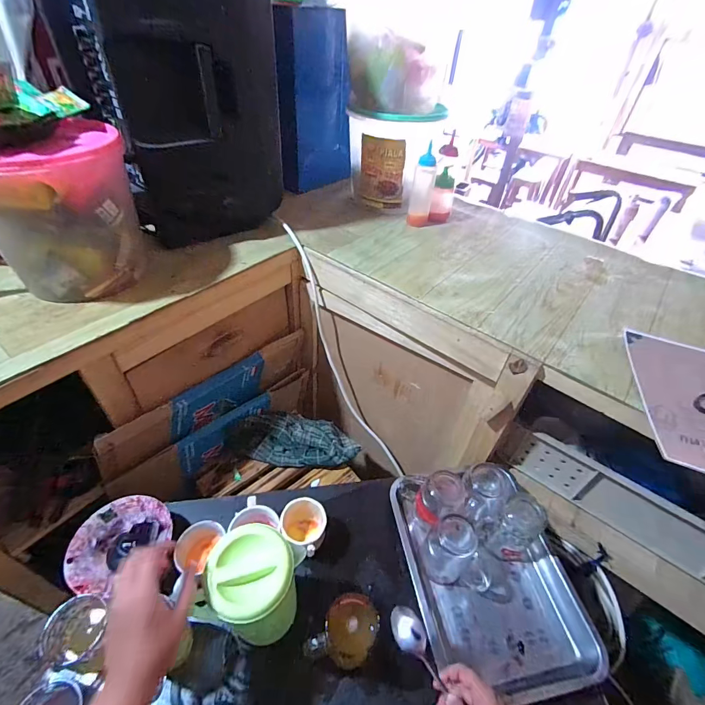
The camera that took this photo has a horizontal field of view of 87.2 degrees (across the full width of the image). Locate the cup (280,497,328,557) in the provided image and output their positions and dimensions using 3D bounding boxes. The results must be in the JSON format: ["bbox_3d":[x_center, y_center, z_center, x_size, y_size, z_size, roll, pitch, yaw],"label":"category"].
[{"bbox_3d":[-0.087,0.305,0.661,0.087,0.078,0.075,28,50,22],"label":"cup"}]

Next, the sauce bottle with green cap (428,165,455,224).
[{"bbox_3d":[0.243,-0.417,0.983,0.051,0.127,0.055,17,45,14],"label":"sauce bottle with green cap"}]

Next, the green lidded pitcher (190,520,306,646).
[{"bbox_3d":[-0.133,0.344,0.529,0.097,0.214,0.100,10,45,6],"label":"green lidded pitcher"}]

